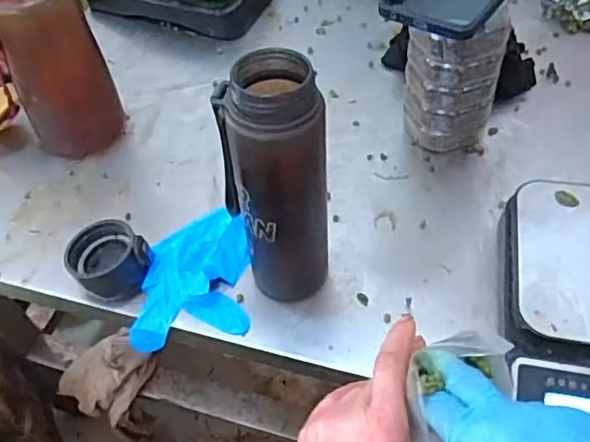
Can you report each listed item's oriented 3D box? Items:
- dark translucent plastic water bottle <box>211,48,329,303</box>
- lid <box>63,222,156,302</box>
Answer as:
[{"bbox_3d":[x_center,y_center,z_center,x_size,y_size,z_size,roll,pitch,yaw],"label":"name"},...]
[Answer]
[{"bbox_3d":[-0.014,-0.018,0.429,0.072,0.201,0.056,7,52,9],"label":"dark translucent plastic water bottle"},{"bbox_3d":[-0.153,0.035,0.497,0.062,0.043,0.054,29,58,24],"label":"lid"}]

